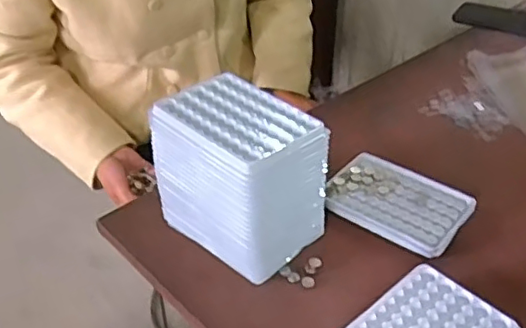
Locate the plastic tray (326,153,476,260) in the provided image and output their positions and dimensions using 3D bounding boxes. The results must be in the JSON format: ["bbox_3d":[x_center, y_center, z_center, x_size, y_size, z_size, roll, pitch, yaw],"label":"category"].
[{"bbox_3d":[0.132,0.038,0.600,0.130,0.017,0.094,24,43,28],"label":"plastic tray"}]

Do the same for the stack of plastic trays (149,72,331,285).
[{"bbox_3d":[-0.020,0.011,0.538,0.095,0.130,0.129,-31,47,-34],"label":"stack of plastic trays"}]

